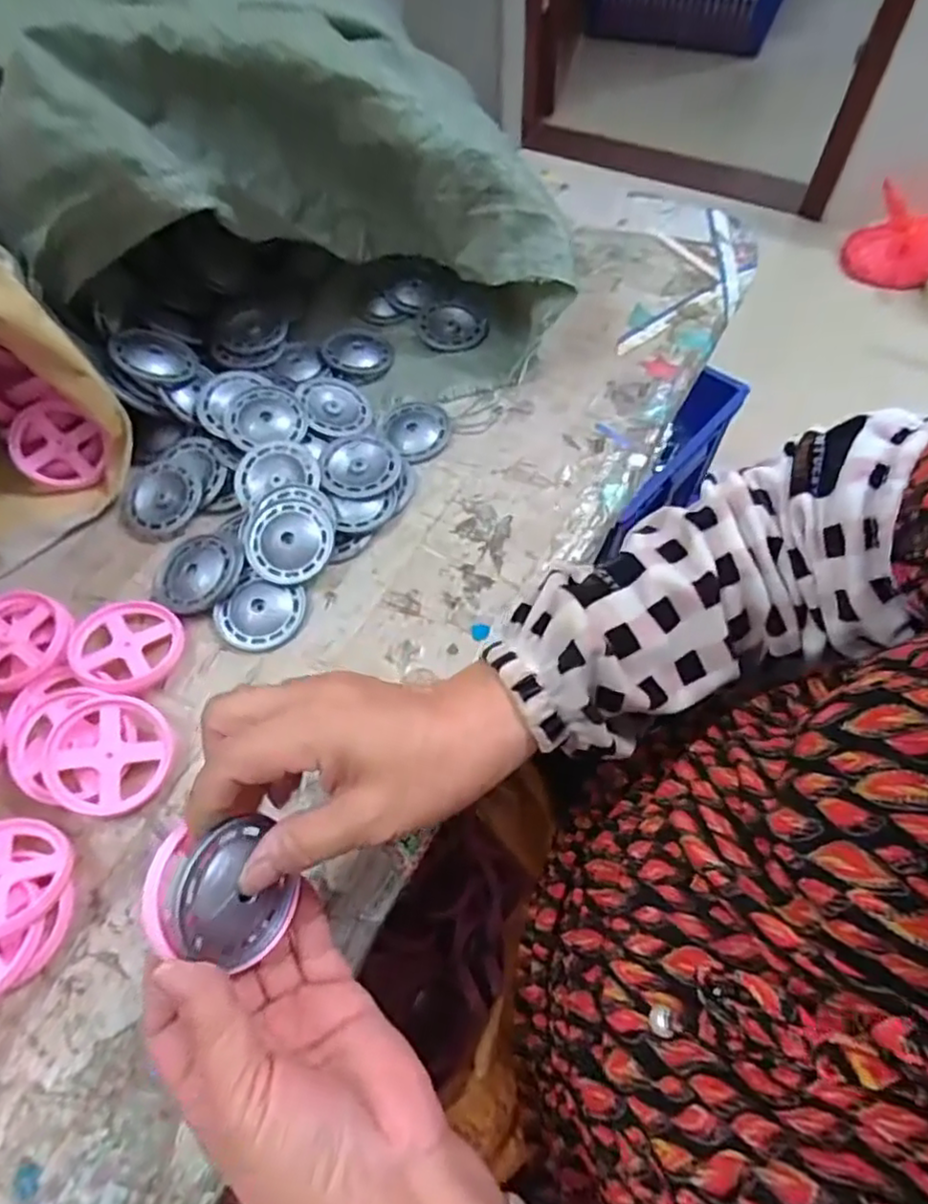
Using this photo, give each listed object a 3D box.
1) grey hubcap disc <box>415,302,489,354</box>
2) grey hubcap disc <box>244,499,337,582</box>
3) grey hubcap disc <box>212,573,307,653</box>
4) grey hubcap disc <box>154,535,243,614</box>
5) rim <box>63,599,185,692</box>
[{"bbox_3d":[-0.010,-0.225,0.536,0.058,0.008,0.055,-1,60,2],"label":"grey hubcap disc"},{"bbox_3d":[-0.114,-0.040,0.423,0.056,0.004,0.055,0,78,1],"label":"grey hubcap disc"},{"bbox_3d":[-0.130,0.007,0.413,0.053,0.007,0.047,11,61,9],"label":"grey hubcap disc"},{"bbox_3d":[-0.173,-0.019,0.425,0.056,0.012,0.056,-1,60,2],"label":"grey hubcap disc"},{"bbox_3d":[-0.207,0.028,0.402,0.061,0.012,0.061,5,53,-7],"label":"rim"}]

